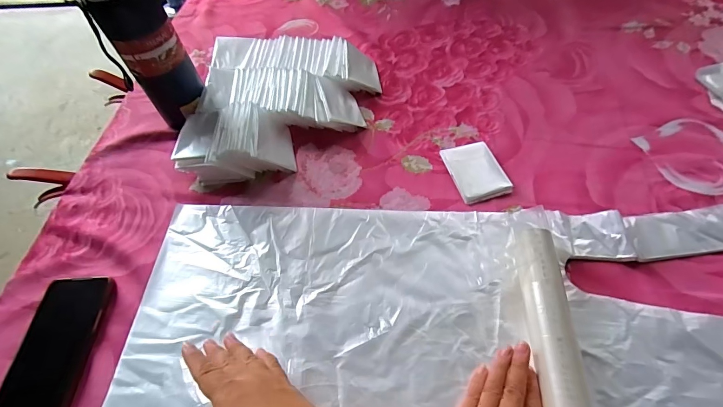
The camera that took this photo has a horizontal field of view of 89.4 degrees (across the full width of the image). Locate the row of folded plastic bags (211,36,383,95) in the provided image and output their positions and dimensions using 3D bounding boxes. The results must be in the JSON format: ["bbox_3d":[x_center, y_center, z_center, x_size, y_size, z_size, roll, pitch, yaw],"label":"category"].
[{"bbox_3d":[-0.108,-0.229,0.601,0.273,0.044,0.114,0,57,3],"label":"row of folded plastic bags"}]

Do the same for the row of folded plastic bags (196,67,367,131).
[{"bbox_3d":[-0.114,-0.153,0.545,0.234,0.050,0.088,6,58,7],"label":"row of folded plastic bags"}]

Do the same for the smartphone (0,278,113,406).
[{"bbox_3d":[-0.330,0.160,0.386,0.080,0.013,0.162,-1,57,3],"label":"smartphone"}]

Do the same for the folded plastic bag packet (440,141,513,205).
[{"bbox_3d":[0.149,-0.044,0.477,0.064,0.010,0.085,-15,57,-6],"label":"folded plastic bag packet"}]

